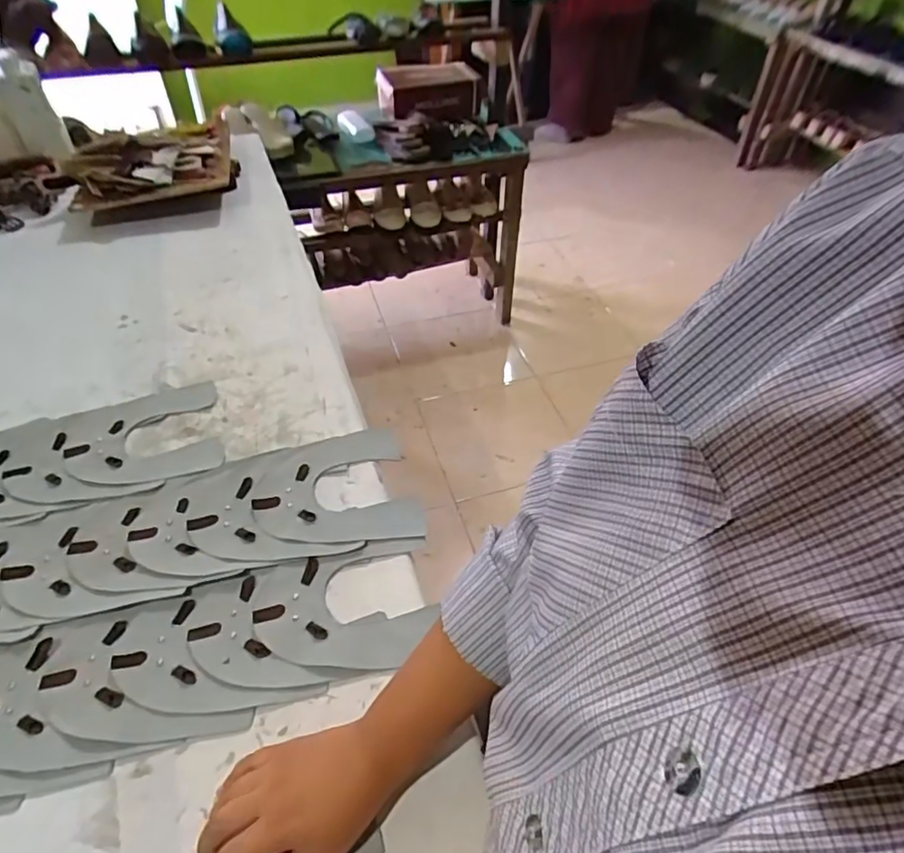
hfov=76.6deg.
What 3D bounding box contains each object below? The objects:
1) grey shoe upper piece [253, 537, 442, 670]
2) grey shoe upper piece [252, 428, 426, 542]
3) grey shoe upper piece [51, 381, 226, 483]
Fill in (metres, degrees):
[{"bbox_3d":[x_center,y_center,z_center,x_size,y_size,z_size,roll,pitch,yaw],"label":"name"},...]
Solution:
[{"bbox_3d":[-0.093,0.160,0.505,0.153,0.004,0.116,-12,48,-11],"label":"grey shoe upper piece"},{"bbox_3d":[-0.120,0.059,0.600,0.167,0.006,0.148,-6,47,-5],"label":"grey shoe upper piece"},{"bbox_3d":[-0.356,0.011,0.652,0.174,0.005,0.147,-14,48,-12],"label":"grey shoe upper piece"}]

